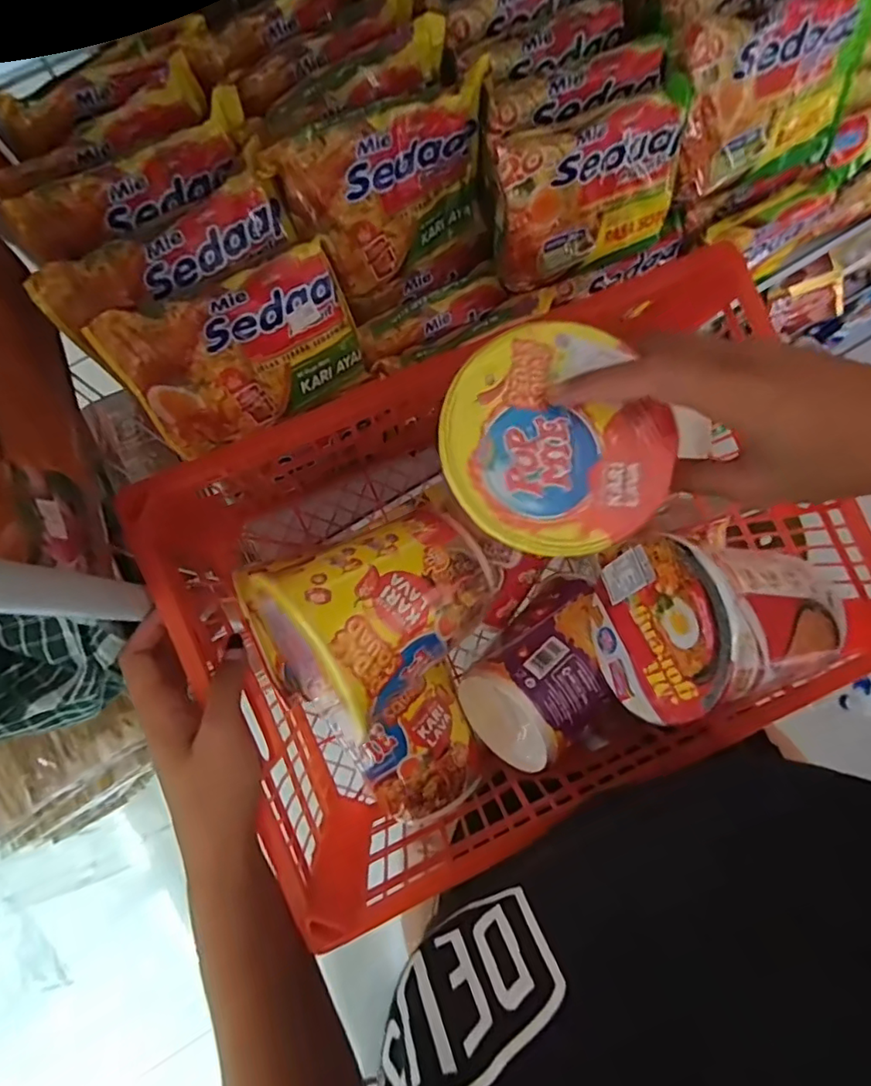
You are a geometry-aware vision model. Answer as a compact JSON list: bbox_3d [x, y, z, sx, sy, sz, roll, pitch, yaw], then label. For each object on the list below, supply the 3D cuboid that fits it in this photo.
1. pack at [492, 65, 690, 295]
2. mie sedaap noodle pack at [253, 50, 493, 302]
[{"bbox_3d":[0.100,-0.236,0.371,0.129,0.097,0.032,-22,56,-4],"label":"pack"},{"bbox_3d":[-0.029,-0.239,0.370,0.135,0.099,0.030,-28,56,-3],"label":"mie sedaap noodle pack"}]

